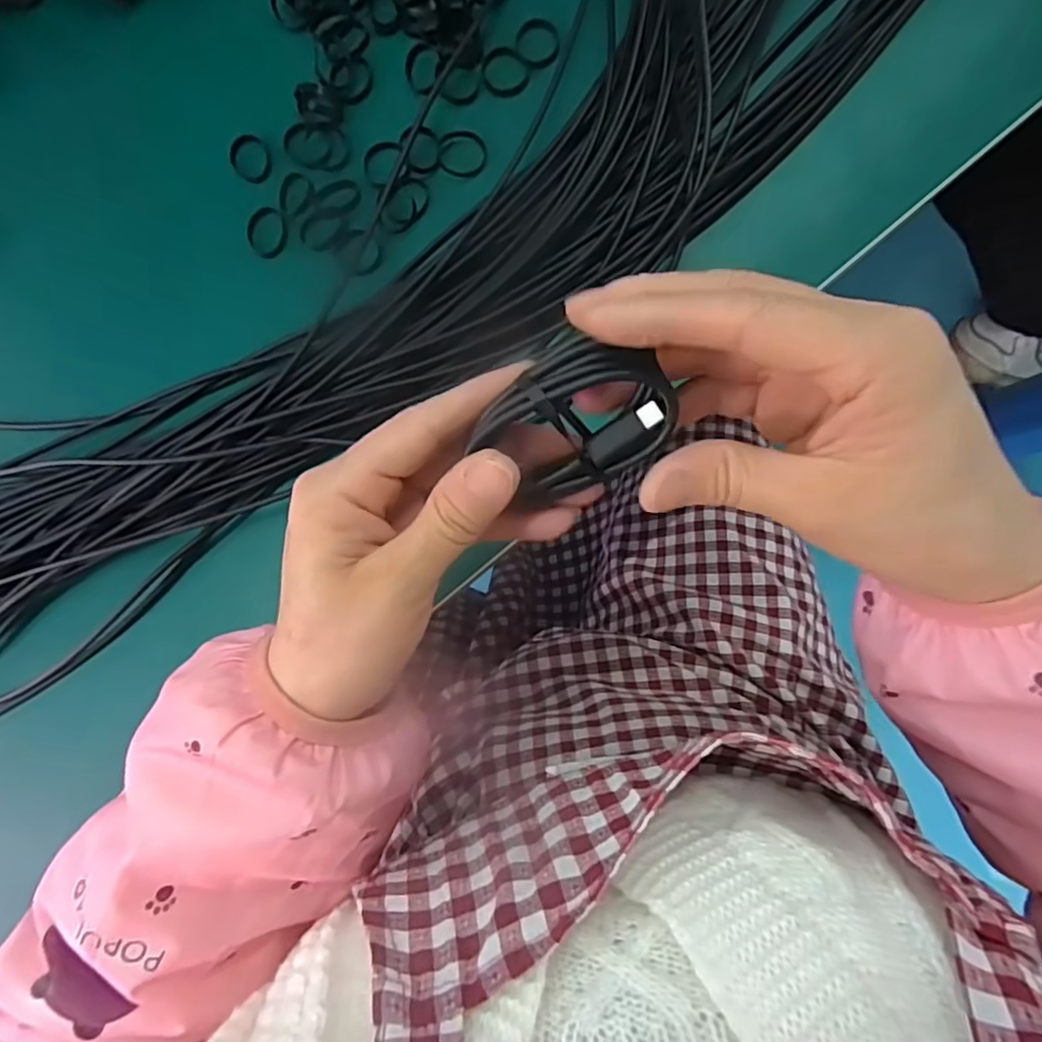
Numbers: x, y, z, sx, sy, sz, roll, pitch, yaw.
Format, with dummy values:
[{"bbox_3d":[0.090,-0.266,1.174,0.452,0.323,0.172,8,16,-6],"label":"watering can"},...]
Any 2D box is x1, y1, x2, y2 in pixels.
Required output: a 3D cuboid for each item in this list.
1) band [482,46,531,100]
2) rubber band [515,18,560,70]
[{"bbox_3d":[-0.008,-0.251,0.343,0.027,0.004,0.028,0,86,5],"label":"band"},{"bbox_3d":[0.009,-0.266,0.340,0.025,0.004,0.027,0,86,5],"label":"rubber band"}]

